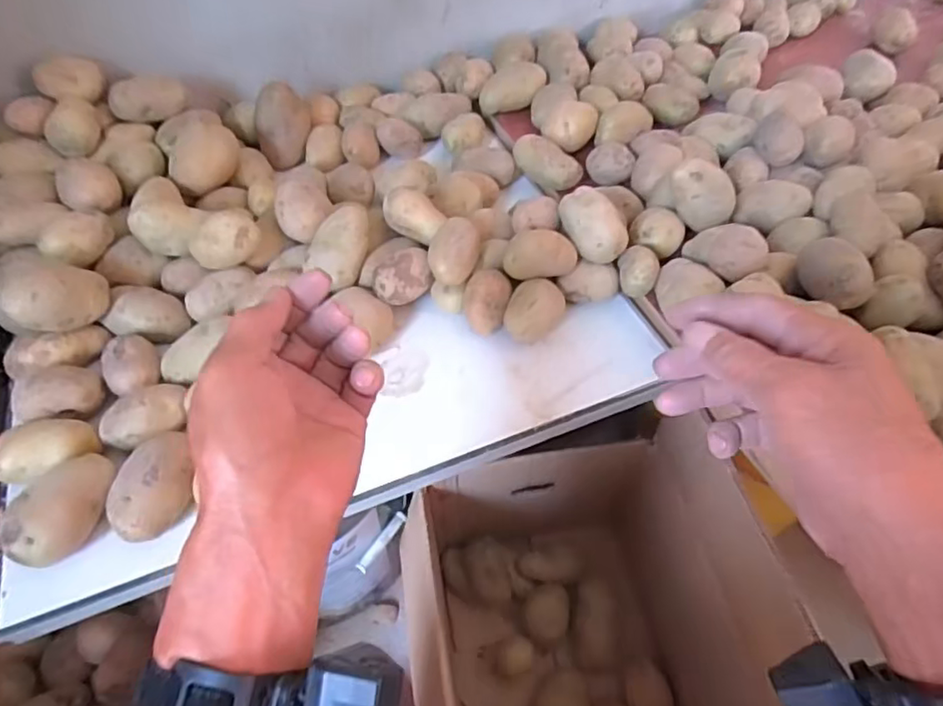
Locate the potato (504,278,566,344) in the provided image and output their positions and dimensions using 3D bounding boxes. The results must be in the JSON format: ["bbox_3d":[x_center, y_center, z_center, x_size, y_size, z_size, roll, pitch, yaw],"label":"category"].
[{"bbox_3d":[0.059,-0.033,0.580,0.052,0.053,0.062,9,52,7],"label":"potato"}]

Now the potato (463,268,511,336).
[{"bbox_3d":[0.015,-0.049,0.596,0.043,0.031,0.059,1,88,-4],"label":"potato"}]

